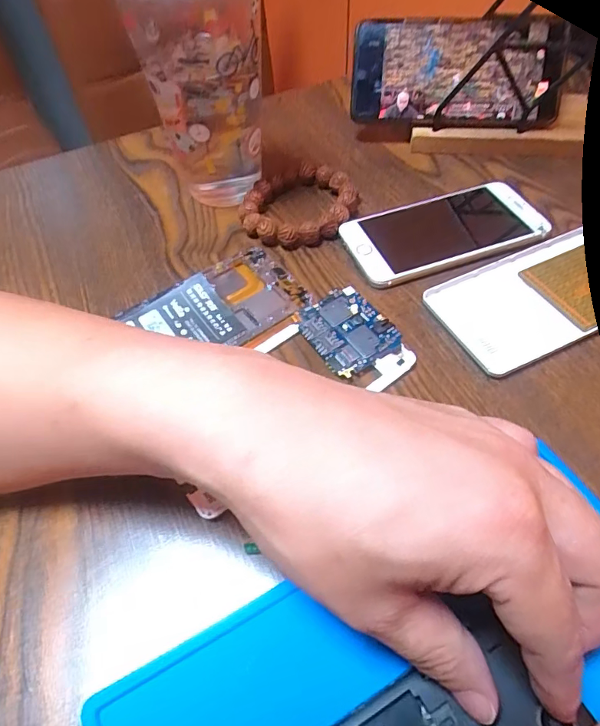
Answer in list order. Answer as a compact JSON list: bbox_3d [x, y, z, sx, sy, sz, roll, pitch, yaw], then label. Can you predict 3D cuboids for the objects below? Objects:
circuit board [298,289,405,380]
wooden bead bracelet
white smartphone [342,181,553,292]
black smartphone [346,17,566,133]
[{"bbox_3d":[0.028,-0.019,0.283,0.044,0.008,0.054,-26,56,-15],"label":"circuit board"},{"bbox_3d":[0.001,-0.116,0.352,0.073,0.016,0.084,20,57,17],"label":"wooden bead bracelet"},{"bbox_3d":[0.100,-0.093,0.333,0.133,0.006,0.068,-18,55,-10],"label":"white smartphone"},{"bbox_3d":[0.122,-0.227,0.379,0.158,0.073,0.014,7,20,9],"label":"black smartphone"}]

